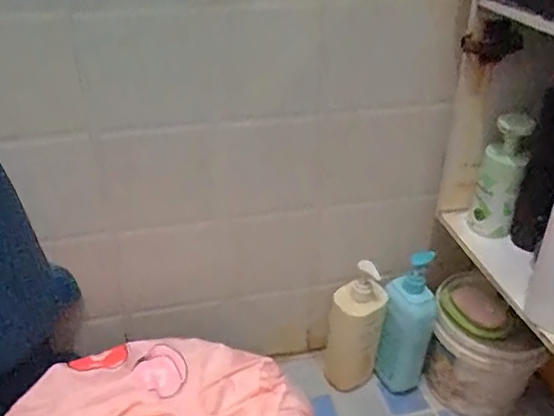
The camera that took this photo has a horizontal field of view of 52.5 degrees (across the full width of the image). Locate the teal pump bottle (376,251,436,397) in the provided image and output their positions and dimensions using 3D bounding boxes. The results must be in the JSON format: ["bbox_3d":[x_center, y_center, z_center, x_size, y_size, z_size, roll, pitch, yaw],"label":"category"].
[{"bbox_3d":[0.208,0.185,0.913,0.076,0.252,0.057,0,31,-1],"label":"teal pump bottle"}]

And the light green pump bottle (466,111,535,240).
[{"bbox_3d":[0.295,-0.040,0.746,0.052,0.170,0.043,11,33,18],"label":"light green pump bottle"}]

